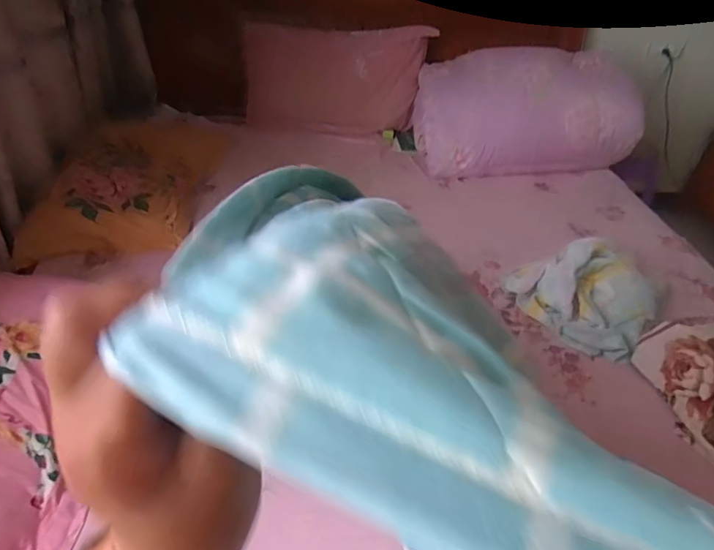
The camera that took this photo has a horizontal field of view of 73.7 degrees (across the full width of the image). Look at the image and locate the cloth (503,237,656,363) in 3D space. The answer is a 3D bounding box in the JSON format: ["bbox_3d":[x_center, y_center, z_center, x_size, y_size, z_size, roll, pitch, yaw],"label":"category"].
[{"bbox_3d":[0.523,0.024,1.099,0.247,0.123,0.309,-31,51,-34],"label":"cloth"}]

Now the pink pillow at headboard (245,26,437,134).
[{"bbox_3d":[-0.073,-0.746,1.827,0.678,0.381,0.130,2,22,-3],"label":"pink pillow at headboard"}]

